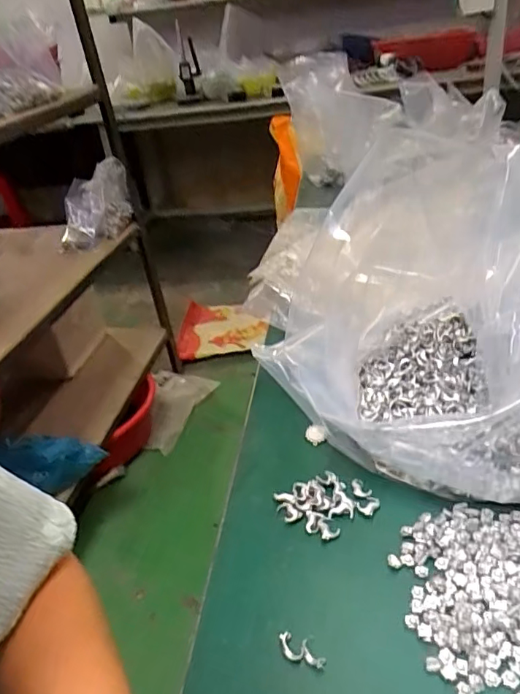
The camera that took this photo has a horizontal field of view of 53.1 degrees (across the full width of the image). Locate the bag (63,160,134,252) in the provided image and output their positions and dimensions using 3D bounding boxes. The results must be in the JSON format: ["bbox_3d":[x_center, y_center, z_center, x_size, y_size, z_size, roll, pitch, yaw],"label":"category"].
[{"bbox_3d":[-0.466,-0.389,1.447,0.207,0.185,0.180,-13,32,-7],"label":"bag"}]

